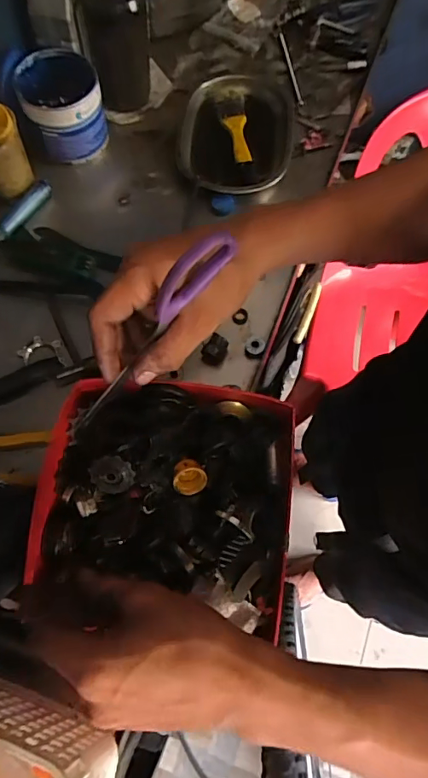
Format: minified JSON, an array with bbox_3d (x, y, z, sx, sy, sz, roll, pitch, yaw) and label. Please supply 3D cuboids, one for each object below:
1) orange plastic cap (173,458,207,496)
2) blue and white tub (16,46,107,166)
[{"bbox_3d":[-0.019,0.073,0.400,0.029,0.018,0.029,1,105,4],"label":"orange plastic cap"},{"bbox_3d":[-0.195,-0.367,0.625,0.094,0.088,0.096,0,70,-1],"label":"blue and white tub"}]

